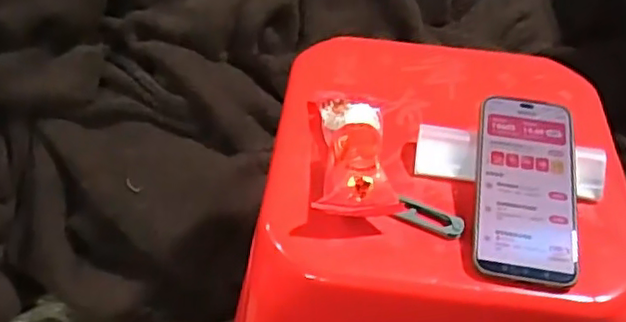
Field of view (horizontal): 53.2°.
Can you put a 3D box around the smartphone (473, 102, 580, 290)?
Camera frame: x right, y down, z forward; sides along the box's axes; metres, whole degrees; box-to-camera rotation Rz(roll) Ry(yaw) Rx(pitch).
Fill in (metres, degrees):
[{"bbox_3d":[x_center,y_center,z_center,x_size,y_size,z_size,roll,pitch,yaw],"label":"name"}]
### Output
[{"bbox_3d":[0.167,0.017,0.487,0.074,0.006,0.160,8,60,4],"label":"smartphone"}]

